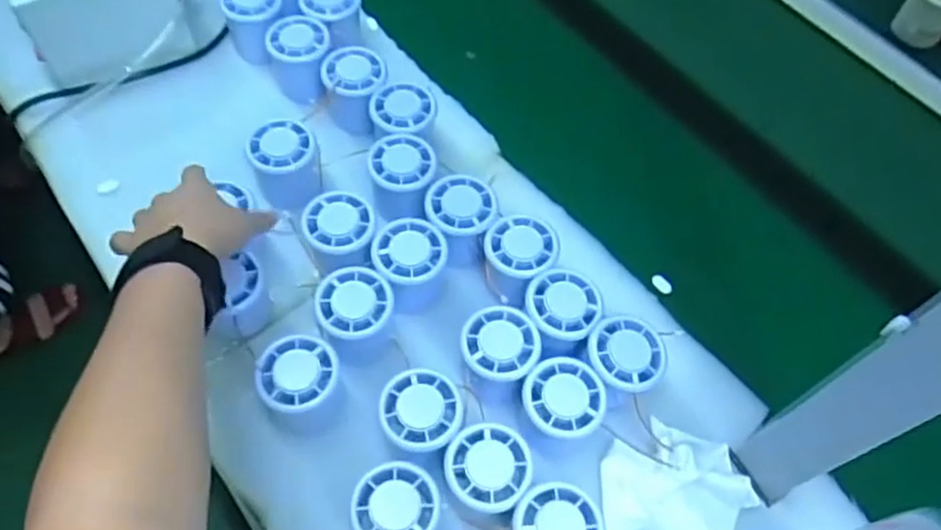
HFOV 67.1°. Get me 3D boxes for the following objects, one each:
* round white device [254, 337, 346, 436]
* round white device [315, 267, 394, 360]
[{"bbox_3d":[-0.118,0.085,0.500,0.050,0.056,0.053,1,59,-2],"label":"round white device"},{"bbox_3d":[-0.083,0.036,0.526,0.052,0.051,0.052,1,59,-2],"label":"round white device"}]

